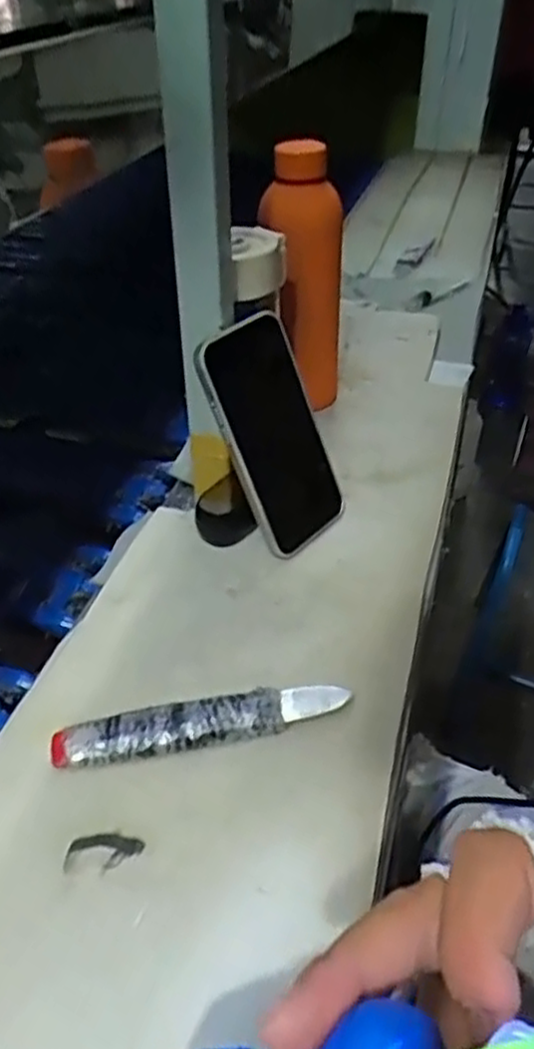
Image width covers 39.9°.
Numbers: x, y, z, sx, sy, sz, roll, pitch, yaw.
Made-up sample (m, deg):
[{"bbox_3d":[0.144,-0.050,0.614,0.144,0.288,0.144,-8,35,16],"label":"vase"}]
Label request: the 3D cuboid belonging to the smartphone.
[{"bbox_3d":[0.006,-0.062,0.510,0.077,0.156,0.015,-37,25,-32],"label":"smartphone"}]

